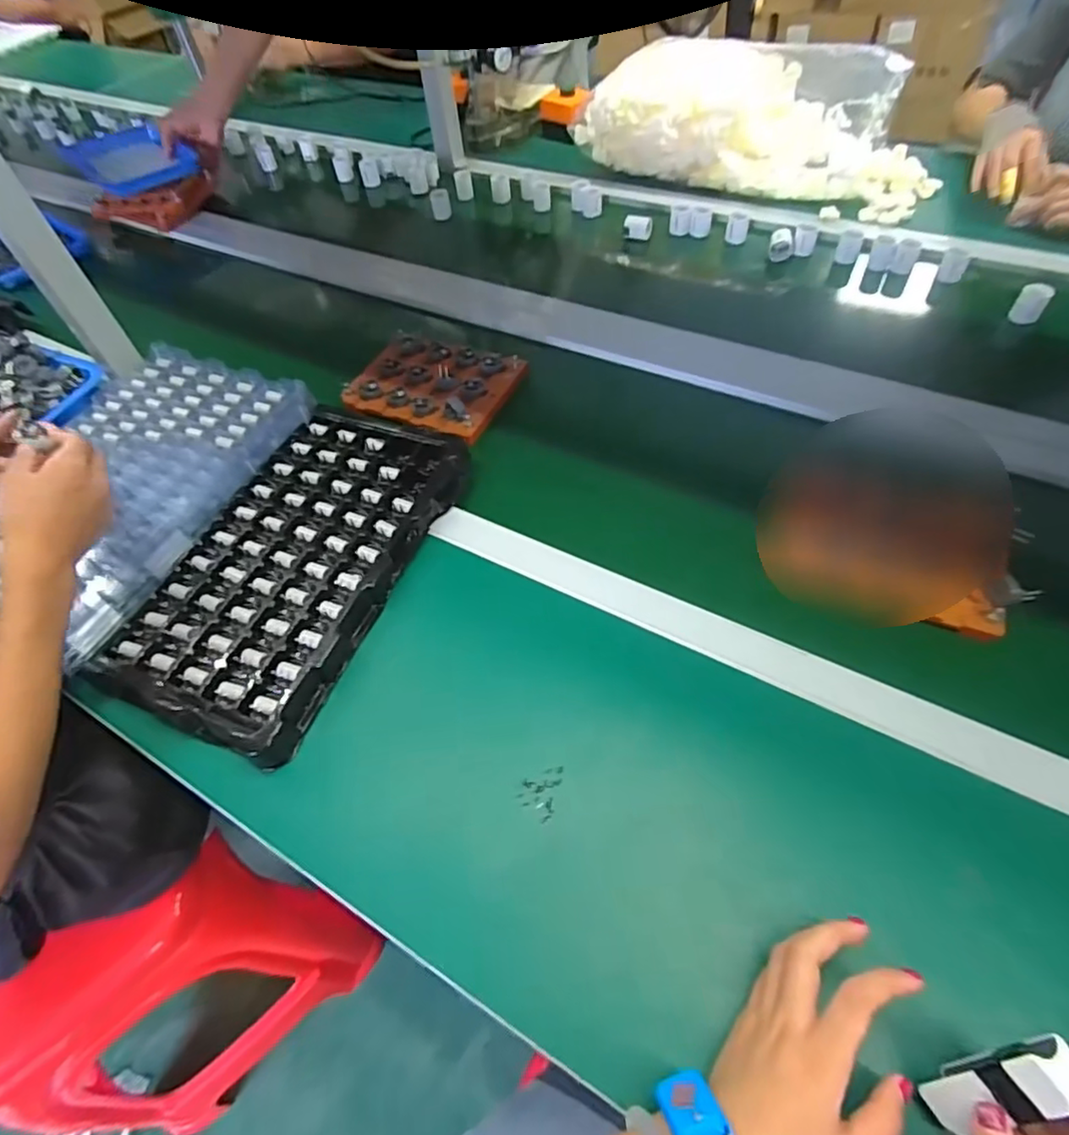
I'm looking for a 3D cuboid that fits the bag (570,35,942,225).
[{"bbox_3d":[0.367,-0.723,0.973,0.541,0.131,0.258,22,59,20],"label":"bag"}]

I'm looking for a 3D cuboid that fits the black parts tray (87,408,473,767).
[{"bbox_3d":[-0.229,-0.013,0.598,0.208,0.032,0.367,19,59,16],"label":"black parts tray"}]

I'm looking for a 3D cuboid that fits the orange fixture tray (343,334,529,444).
[{"bbox_3d":[-0.122,-0.222,0.731,0.182,0.021,0.139,15,58,14],"label":"orange fixture tray"}]

